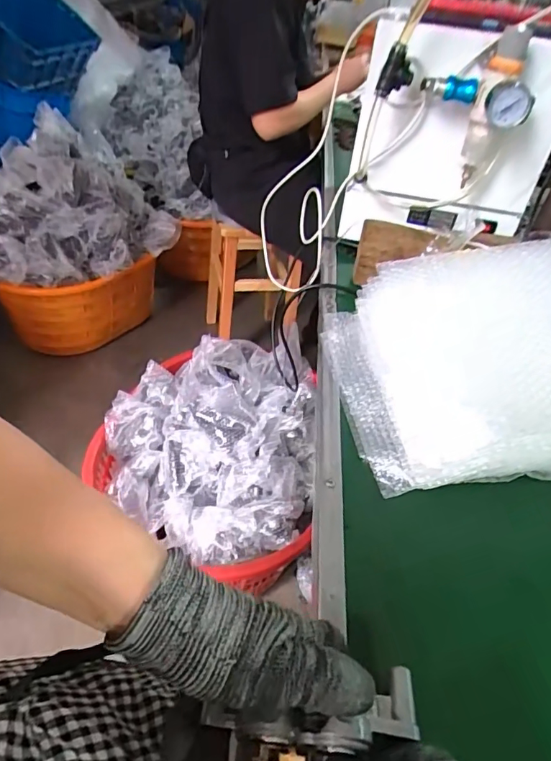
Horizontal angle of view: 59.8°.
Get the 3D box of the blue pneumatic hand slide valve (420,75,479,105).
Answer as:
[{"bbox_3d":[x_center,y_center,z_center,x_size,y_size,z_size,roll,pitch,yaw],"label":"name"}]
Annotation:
[{"bbox_3d":[0.190,-0.320,0.525,0.059,0.020,0.021,22,44,15],"label":"blue pneumatic hand slide valve"}]

